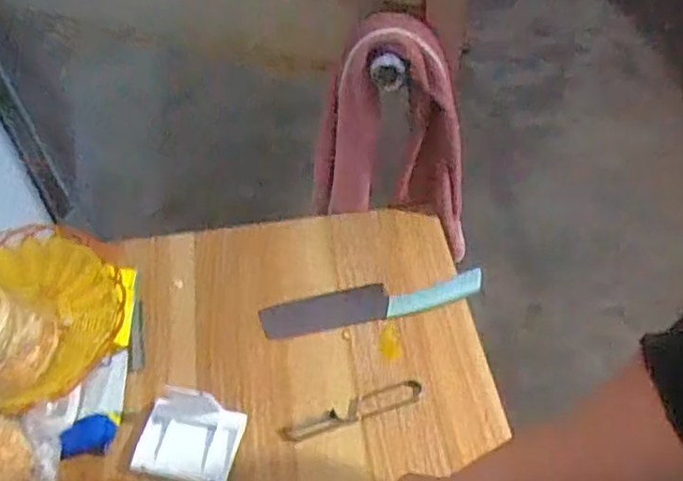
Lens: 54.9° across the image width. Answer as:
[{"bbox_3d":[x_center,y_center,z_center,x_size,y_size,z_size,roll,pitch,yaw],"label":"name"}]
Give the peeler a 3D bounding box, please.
[{"bbox_3d":[0.010,0.180,0.691,0.154,0.008,0.026,-16,52,-12],"label":"peeler"}]

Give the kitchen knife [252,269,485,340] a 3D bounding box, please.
[{"bbox_3d":[0.035,0.069,0.776,0.259,0.020,0.052,-11,51,-8],"label":"kitchen knife"}]

